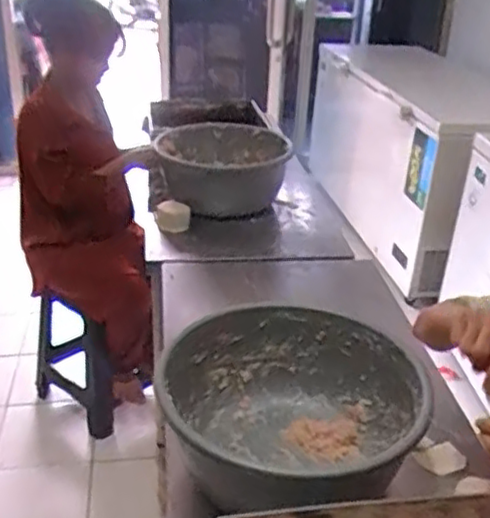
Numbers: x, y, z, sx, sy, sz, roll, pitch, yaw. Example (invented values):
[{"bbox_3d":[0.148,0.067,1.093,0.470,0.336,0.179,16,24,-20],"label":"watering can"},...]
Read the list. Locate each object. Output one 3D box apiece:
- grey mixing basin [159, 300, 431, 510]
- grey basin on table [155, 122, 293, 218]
[{"bbox_3d":[0.063,0.228,1.004,0.359,0.179,0.328,2,27,-1],"label":"grey mixing basin"},{"bbox_3d":[-0.052,-0.265,1.913,0.380,0.141,0.385,2,27,-1],"label":"grey basin on table"}]

